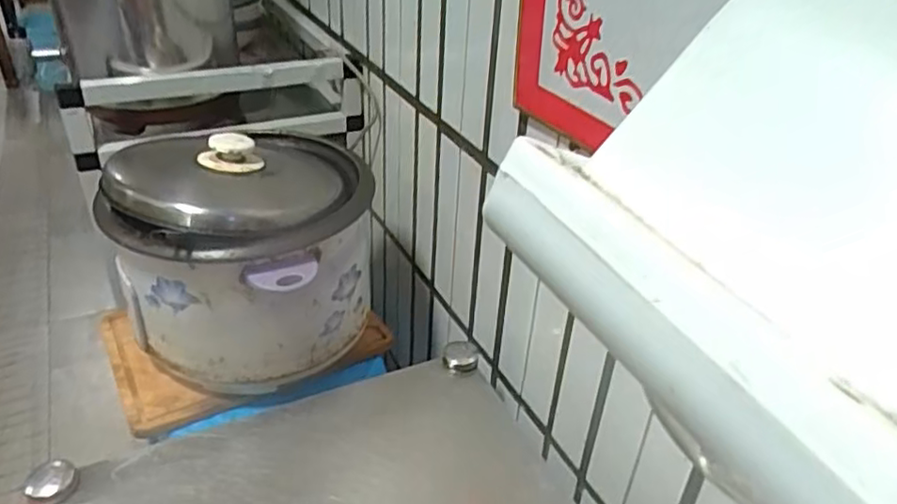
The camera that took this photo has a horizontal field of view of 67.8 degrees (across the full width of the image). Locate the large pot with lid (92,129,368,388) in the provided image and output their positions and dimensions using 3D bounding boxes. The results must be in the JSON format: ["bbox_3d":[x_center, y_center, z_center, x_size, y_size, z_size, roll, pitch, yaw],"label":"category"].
[{"bbox_3d":[-0.236,-0.007,0.802,0.262,0.241,0.257,2,34,-1],"label":"large pot with lid"}]

